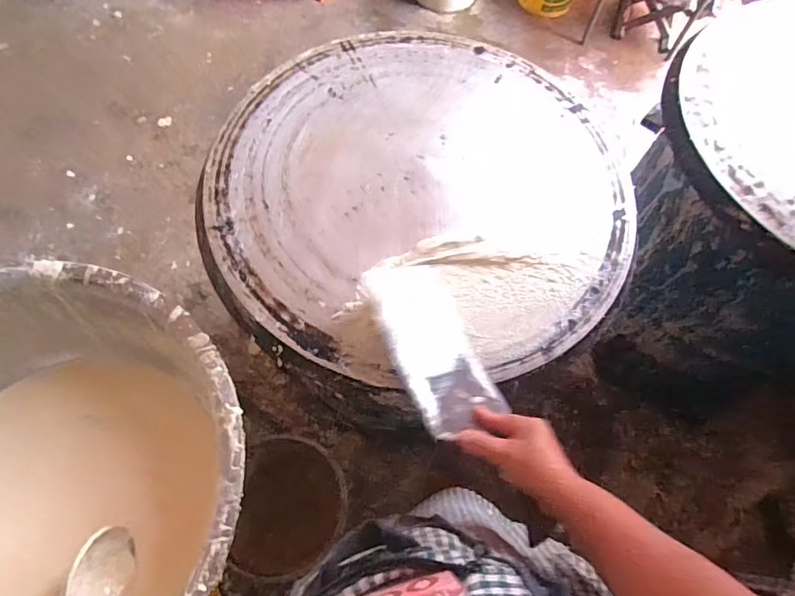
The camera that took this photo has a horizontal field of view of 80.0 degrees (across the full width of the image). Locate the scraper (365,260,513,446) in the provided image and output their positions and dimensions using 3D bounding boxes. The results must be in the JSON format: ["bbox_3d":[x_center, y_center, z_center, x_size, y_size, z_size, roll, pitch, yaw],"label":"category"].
[{"bbox_3d":[0.045,0.054,0.575,0.112,0.022,0.218,-10,61,-29],"label":"scraper"}]

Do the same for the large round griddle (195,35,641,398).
[{"bbox_3d":[0.038,-0.174,0.699,0.601,0.045,0.588,1,69,-2],"label":"large round griddle"}]

